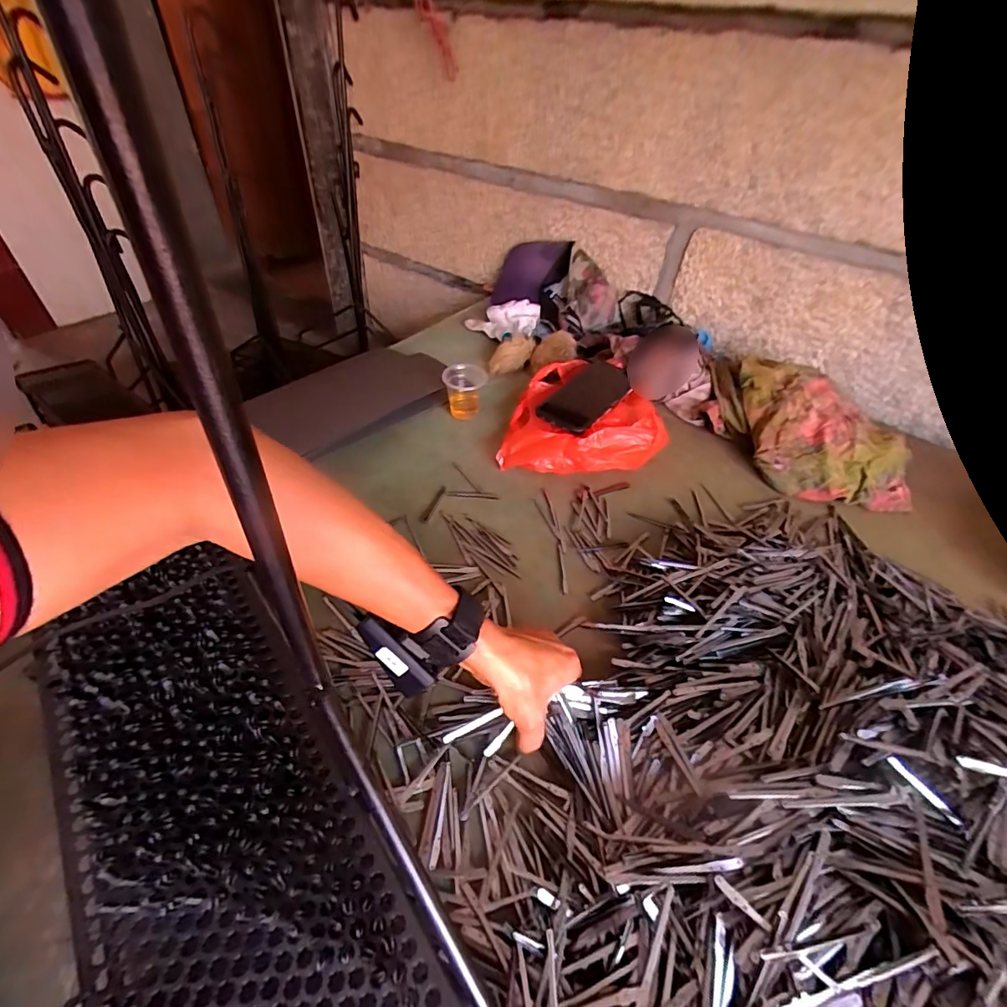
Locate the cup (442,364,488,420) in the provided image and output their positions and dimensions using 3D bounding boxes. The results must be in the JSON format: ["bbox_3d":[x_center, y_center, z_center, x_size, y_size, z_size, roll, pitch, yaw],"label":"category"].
[{"bbox_3d":[-0.057,-0.166,0.700,0.061,0.058,0.057,4,44,-4],"label":"cup"}]

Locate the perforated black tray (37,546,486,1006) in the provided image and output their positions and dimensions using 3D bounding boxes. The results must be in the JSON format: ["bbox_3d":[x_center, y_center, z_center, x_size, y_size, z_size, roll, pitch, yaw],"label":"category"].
[{"bbox_3d":[-0.129,0.227,0.252,0.150,0.024,0.518,-26,55,-29],"label":"perforated black tray"}]

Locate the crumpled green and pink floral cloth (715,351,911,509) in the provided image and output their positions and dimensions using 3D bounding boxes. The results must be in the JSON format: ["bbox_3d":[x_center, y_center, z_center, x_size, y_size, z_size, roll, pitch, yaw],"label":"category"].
[{"bbox_3d":[0.417,-0.107,0.666,0.164,0.095,0.294,-14,48,-21],"label":"crumpled green and pink floral cloth"}]

